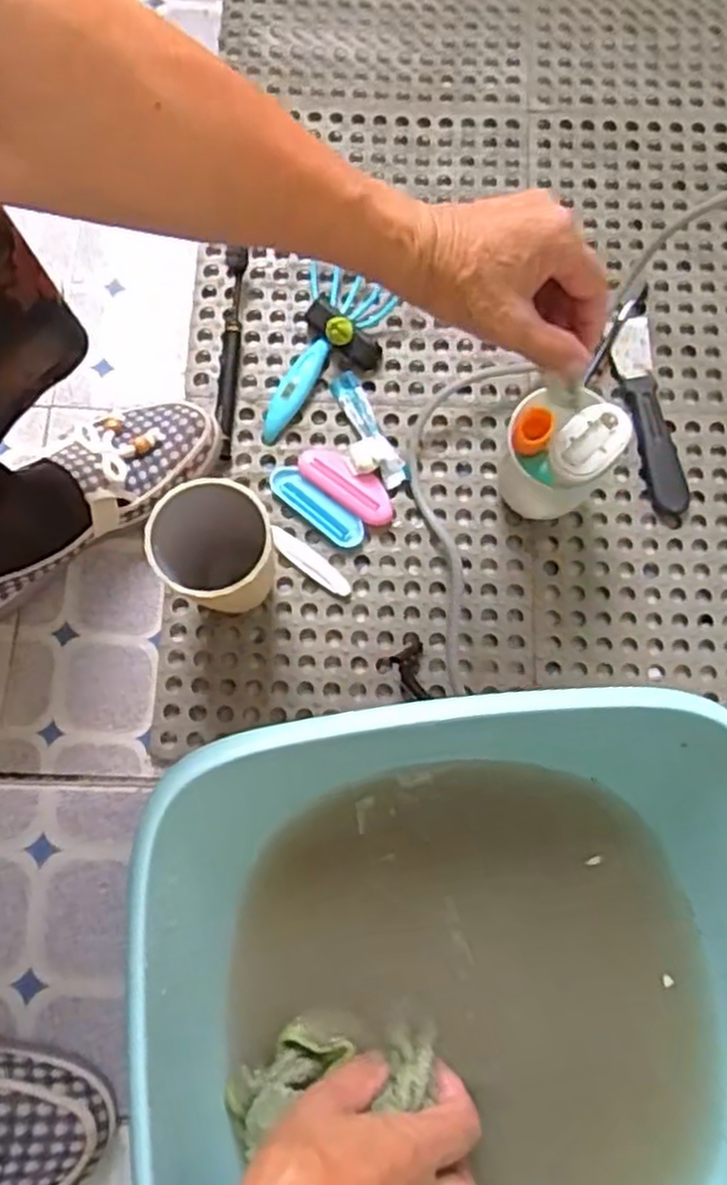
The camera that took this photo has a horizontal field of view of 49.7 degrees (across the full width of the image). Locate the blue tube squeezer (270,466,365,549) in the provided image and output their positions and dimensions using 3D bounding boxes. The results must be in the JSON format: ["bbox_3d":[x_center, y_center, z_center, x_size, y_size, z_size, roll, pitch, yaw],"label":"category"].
[{"bbox_3d":[-0.037,-0.067,0.620,0.088,0.008,0.026,42,80,8],"label":"blue tube squeezer"}]

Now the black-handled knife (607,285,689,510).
[{"bbox_3d":[0.229,-0.154,0.639,0.041,0.016,0.188,-9,77,-3],"label":"black-handled knife"}]

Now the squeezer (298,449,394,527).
[{"bbox_3d":[-0.012,-0.086,0.621,0.086,0.013,0.033,39,79,7],"label":"squeezer"}]

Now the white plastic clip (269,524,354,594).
[{"bbox_3d":[-0.041,-0.024,0.613,0.076,0.006,0.017,39,79,7],"label":"white plastic clip"}]

